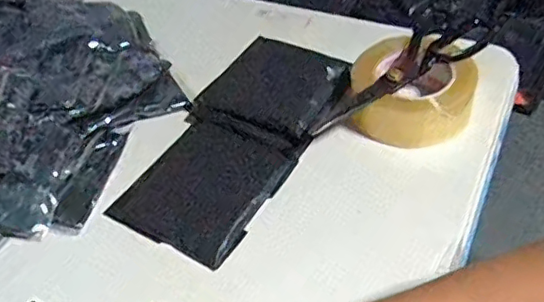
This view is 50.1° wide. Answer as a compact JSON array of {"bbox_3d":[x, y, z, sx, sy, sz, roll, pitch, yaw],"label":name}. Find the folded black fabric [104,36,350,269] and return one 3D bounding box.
[{"bbox_3d":[-0.036,-0.018,0.608,0.152,0.014,0.280,21,58,32],"label":"folded black fabric"}]

